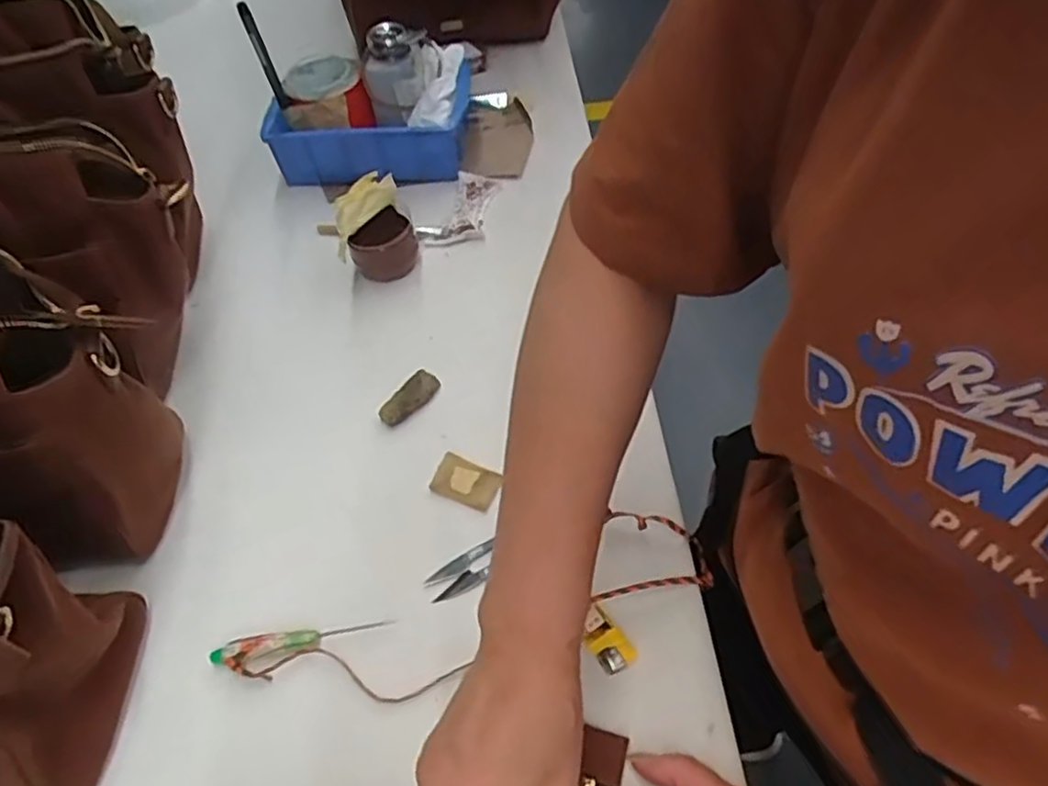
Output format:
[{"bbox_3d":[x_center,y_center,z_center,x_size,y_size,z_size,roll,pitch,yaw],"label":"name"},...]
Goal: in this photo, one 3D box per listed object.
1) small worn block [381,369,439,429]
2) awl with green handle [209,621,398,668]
[{"bbox_3d":[-0.090,0.004,0.554,0.023,0.009,0.052,34,62,25],"label":"small worn block"},{"bbox_3d":[-0.141,0.156,0.448,0.109,0.011,0.017,-13,54,-6],"label":"awl with green handle"}]

